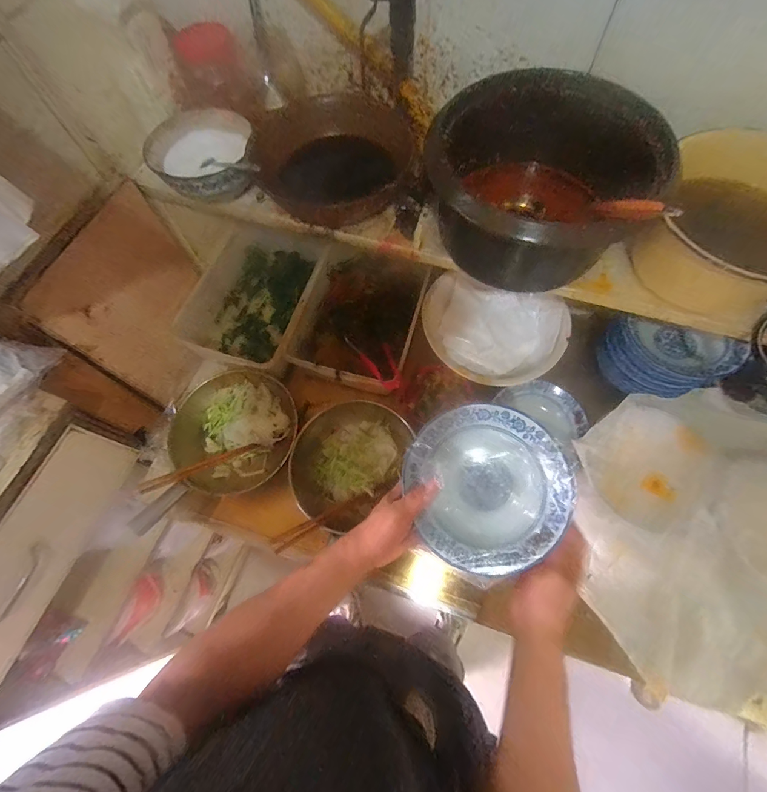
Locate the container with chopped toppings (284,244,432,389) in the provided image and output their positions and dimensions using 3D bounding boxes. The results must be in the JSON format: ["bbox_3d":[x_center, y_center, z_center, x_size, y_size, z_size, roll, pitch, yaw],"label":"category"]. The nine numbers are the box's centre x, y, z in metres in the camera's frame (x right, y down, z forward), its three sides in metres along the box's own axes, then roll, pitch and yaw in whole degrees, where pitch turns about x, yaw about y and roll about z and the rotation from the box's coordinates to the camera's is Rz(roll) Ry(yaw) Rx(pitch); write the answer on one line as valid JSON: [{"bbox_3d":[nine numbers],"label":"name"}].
[{"bbox_3d":[-0.036,-0.152,0.748,0.214,0.117,0.309,17,69,10],"label":"container with chopped toppings"}]

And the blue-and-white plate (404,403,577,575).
[{"bbox_3d":[0.107,0.097,0.402,0.165,0.033,0.165,-4,74,15],"label":"blue-and-white plate"}]

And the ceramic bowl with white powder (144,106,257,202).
[{"bbox_3d":[-0.243,-0.324,0.506,0.125,0.055,0.128,-12,67,-2],"label":"ceramic bowl with white powder"}]

